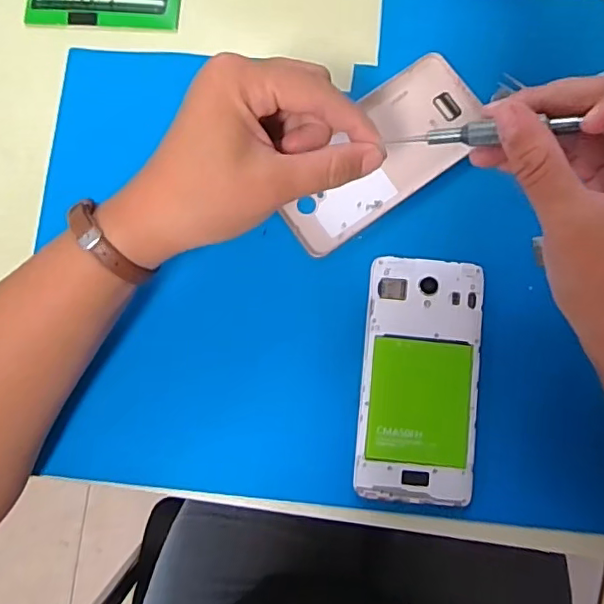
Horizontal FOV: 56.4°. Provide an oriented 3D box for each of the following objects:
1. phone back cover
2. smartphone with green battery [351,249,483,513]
[{"bbox_3d":[0.049,-0.096,0.365,0.147,0.010,0.070,-36,82,-3],"label":"phone back cover"},{"bbox_3d":[0.072,0.046,0.340,0.069,0.007,0.143,5,82,3],"label":"smartphone with green battery"}]

